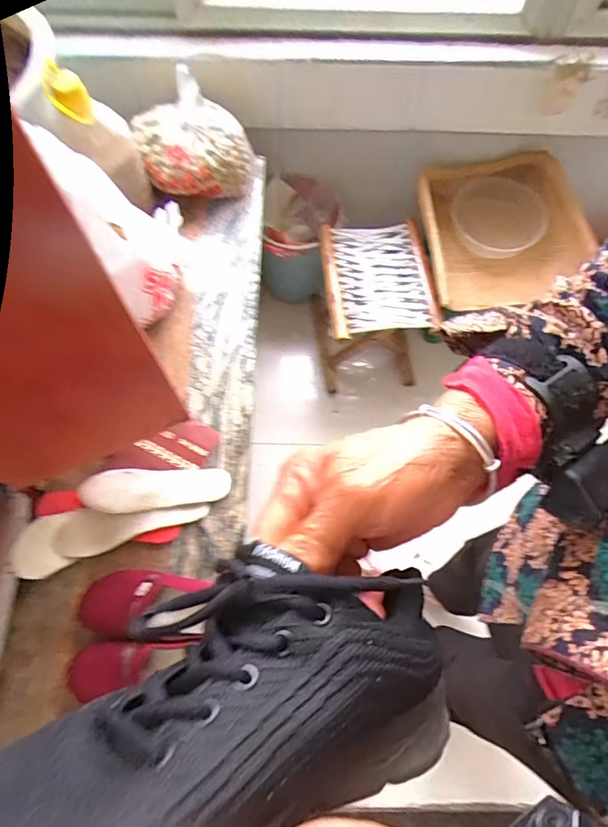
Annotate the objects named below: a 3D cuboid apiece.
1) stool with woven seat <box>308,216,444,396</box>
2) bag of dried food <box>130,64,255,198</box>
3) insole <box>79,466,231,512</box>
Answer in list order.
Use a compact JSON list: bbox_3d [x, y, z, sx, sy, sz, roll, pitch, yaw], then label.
[{"bbox_3d":[0.168,-0.272,1.239,0.246,0.305,0.299,-7,71,-4],"label":"stool with woven seat"},{"bbox_3d":[-0.207,-0.518,0.887,0.206,0.137,0.171,-11,71,-6],"label":"bag of dried food"},{"bbox_3d":[-0.231,0.116,0.742,0.222,0.022,0.066,-4,70,-3],"label":"insole"}]

